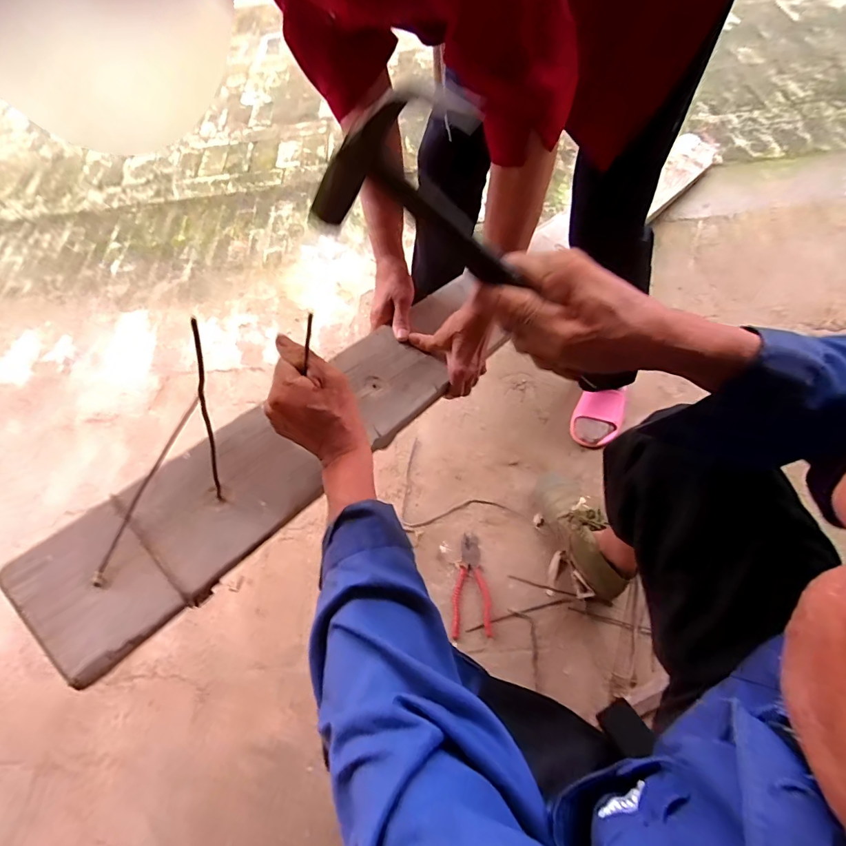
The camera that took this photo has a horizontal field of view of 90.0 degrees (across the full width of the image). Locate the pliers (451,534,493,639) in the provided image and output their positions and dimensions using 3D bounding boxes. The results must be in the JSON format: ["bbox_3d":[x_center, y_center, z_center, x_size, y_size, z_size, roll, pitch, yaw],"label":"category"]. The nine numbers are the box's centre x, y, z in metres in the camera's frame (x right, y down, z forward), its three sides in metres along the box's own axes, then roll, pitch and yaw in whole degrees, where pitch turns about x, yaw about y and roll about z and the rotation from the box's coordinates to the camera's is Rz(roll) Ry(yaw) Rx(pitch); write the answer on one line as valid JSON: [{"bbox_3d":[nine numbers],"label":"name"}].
[{"bbox_3d":[0.094,0.316,0.837,0.073,0.012,0.186,-2,62,4],"label":"pliers"}]

